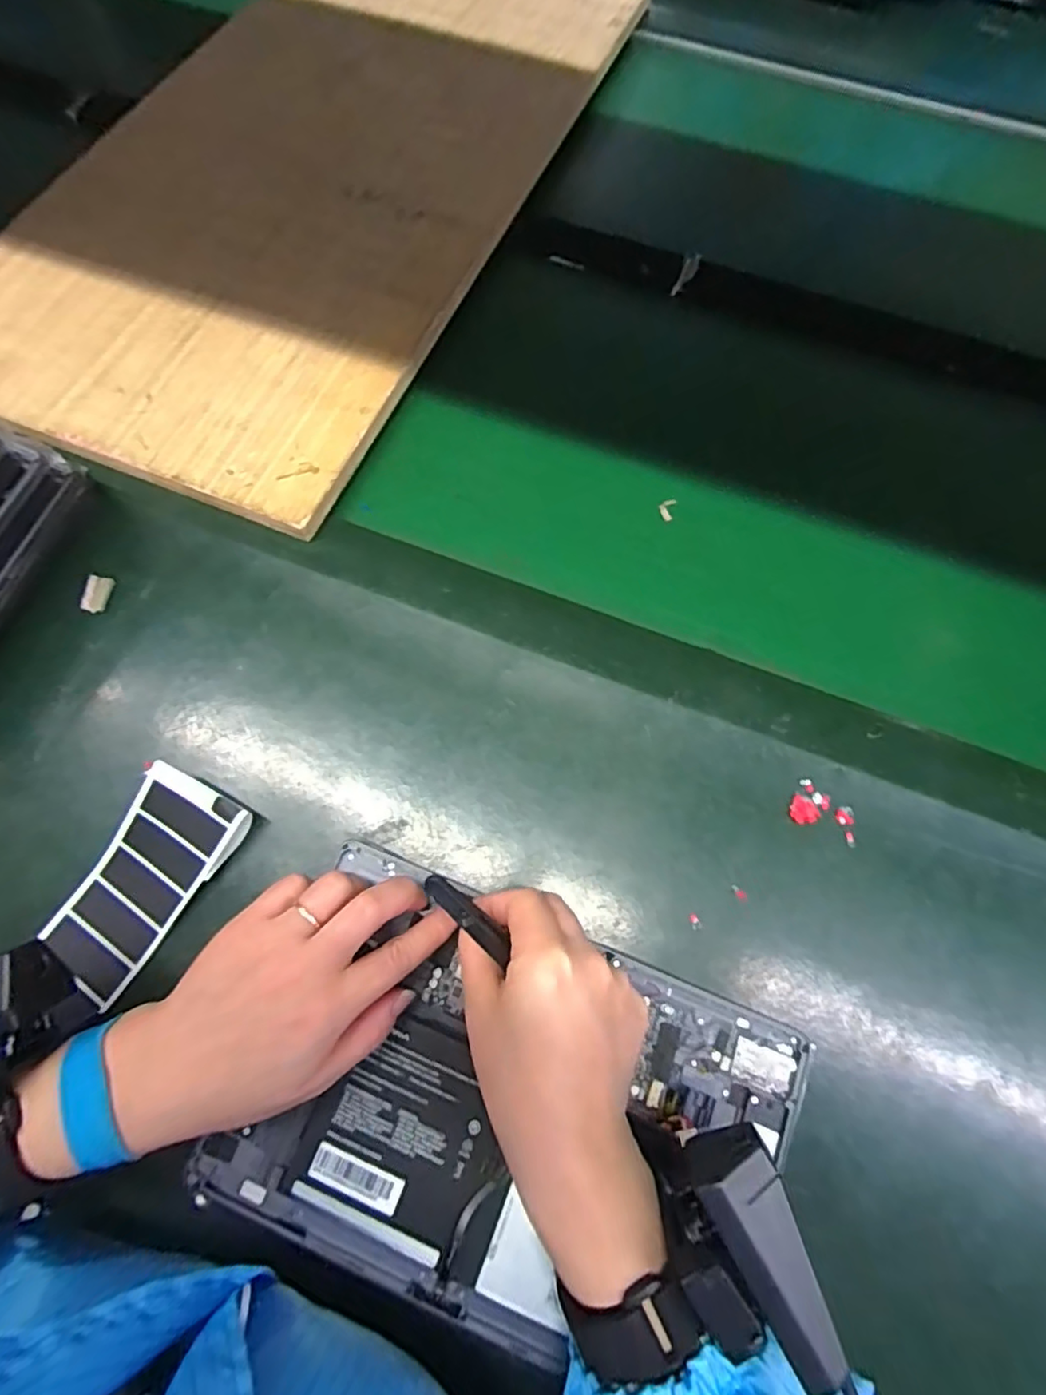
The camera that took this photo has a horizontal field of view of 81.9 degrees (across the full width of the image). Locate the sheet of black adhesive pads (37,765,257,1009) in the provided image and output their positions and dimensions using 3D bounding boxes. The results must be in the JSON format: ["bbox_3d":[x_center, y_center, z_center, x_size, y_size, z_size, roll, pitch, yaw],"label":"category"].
[{"bbox_3d":[-0.204,0.099,0.322,0.059,0.022,0.116,31,73,9],"label":"sheet of black adhesive pads"}]

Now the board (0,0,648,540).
[{"bbox_3d":[-0.164,-0.462,0.500,0.344,0.015,0.687,22,72,6],"label":"board"}]

